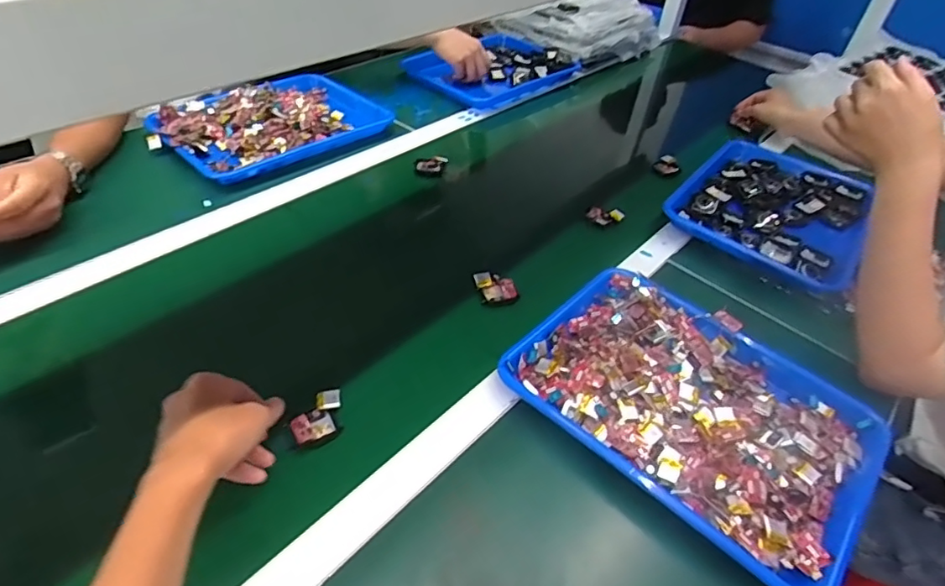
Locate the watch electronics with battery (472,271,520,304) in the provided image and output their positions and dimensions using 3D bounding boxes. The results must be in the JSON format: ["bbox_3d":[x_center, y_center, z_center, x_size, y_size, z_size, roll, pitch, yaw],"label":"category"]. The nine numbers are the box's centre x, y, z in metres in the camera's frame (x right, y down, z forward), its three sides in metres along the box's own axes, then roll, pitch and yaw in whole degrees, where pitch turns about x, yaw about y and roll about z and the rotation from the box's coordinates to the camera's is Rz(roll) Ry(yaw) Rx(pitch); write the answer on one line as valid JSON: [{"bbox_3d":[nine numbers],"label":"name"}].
[{"bbox_3d":[0.028,-0.008,0.684,0.044,0.019,0.046,1,45,-1],"label":"watch electronics with battery"}]

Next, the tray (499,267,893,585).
[{"bbox_3d":[0.224,0.104,0.564,0.334,0.033,0.250,34,47,28],"label":"tray"}]

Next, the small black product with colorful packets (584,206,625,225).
[{"bbox_3d":[0.194,-0.114,0.823,0.054,0.022,0.024,-3,46,-5],"label":"small black product with colorful packets"}]

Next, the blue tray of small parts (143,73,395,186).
[{"bbox_3d":[-0.323,-0.279,0.907,0.221,0.043,0.341,35,48,28],"label":"blue tray of small parts"}]

